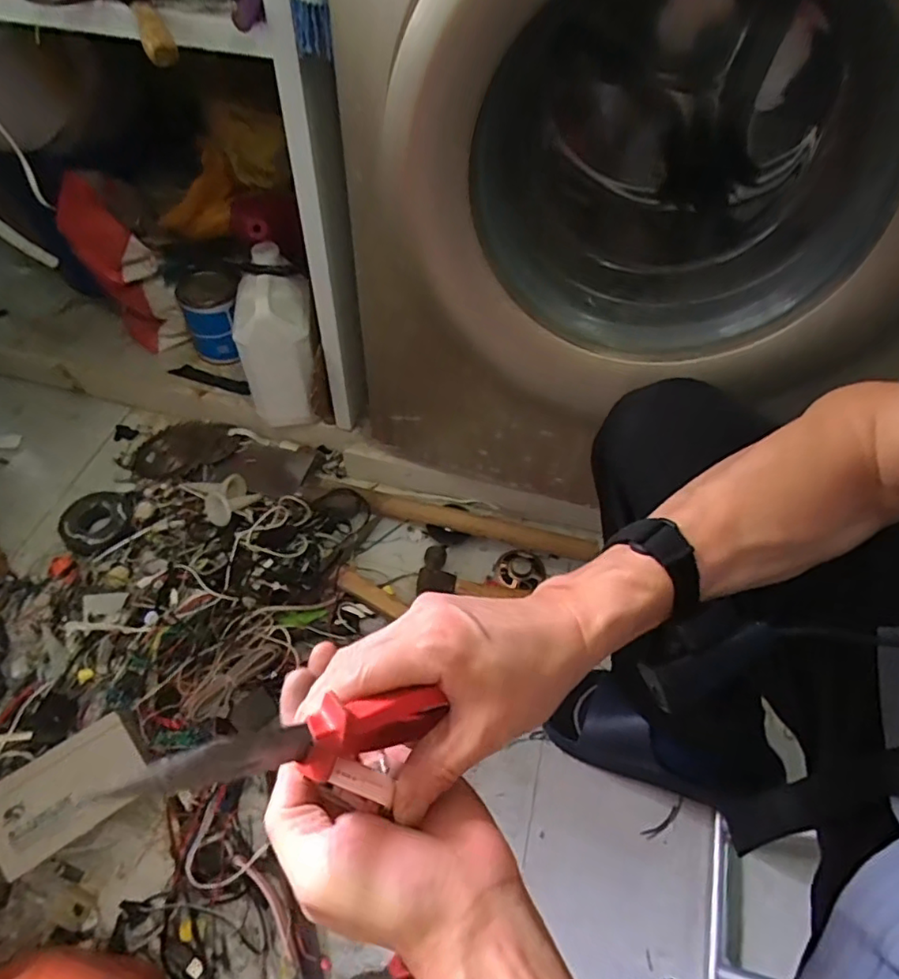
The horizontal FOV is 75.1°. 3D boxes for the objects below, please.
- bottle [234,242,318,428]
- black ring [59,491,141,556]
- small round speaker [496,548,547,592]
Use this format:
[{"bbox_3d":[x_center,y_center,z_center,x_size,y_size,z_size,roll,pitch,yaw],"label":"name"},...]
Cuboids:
[{"bbox_3d":[-0.247,-0.212,0.846,0.103,0.197,0.148,-10,55,-10],"label":"bottle"},{"bbox_3d":[-0.521,0.047,0.866,0.103,0.031,0.102,1,54,-2],"label":"black ring"},{"bbox_3d":[0.106,0.118,0.866,0.070,0.023,0.068,1,54,-2],"label":"small round speaker"}]

